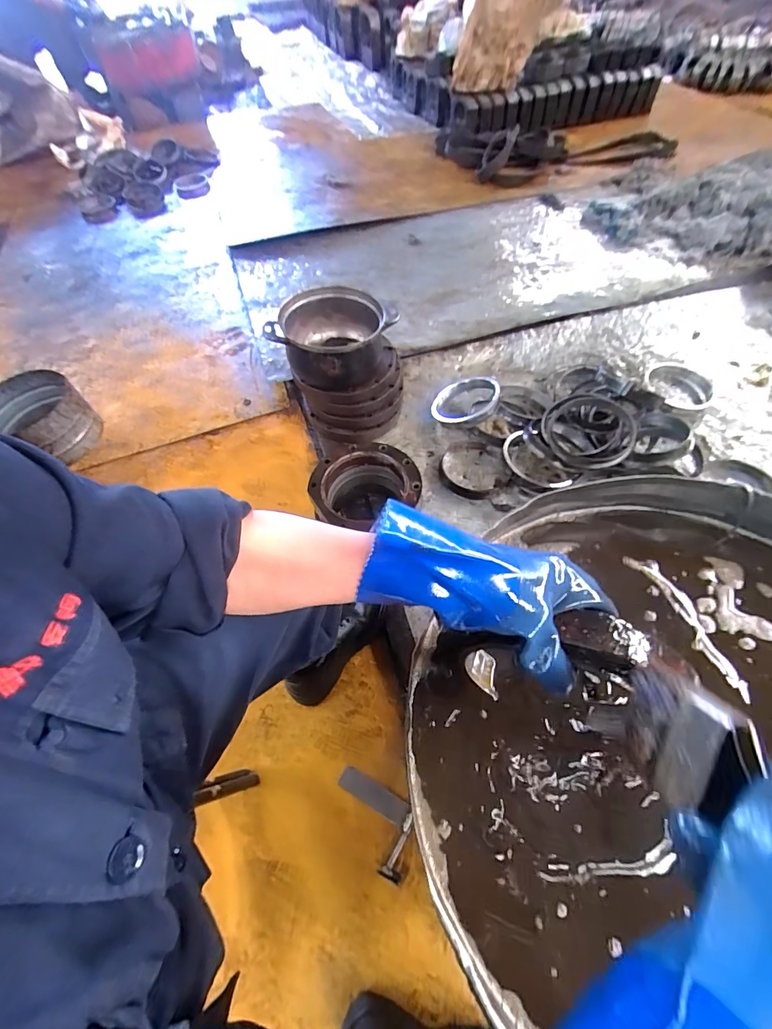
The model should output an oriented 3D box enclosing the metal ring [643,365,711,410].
[{"bbox_3d":[0.772,-0.341,1.124,0.165,0.029,0.165,-1,58,2],"label":"metal ring"}]

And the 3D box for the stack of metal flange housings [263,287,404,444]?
[{"bbox_3d":[-0.106,-0.364,1.044,0.284,0.253,0.235,12,60,11],"label":"stack of metal flange housings"}]

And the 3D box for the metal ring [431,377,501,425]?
[{"bbox_3d":[0.195,-0.284,1.076,0.176,0.024,0.177,-16,47,18],"label":"metal ring"}]

